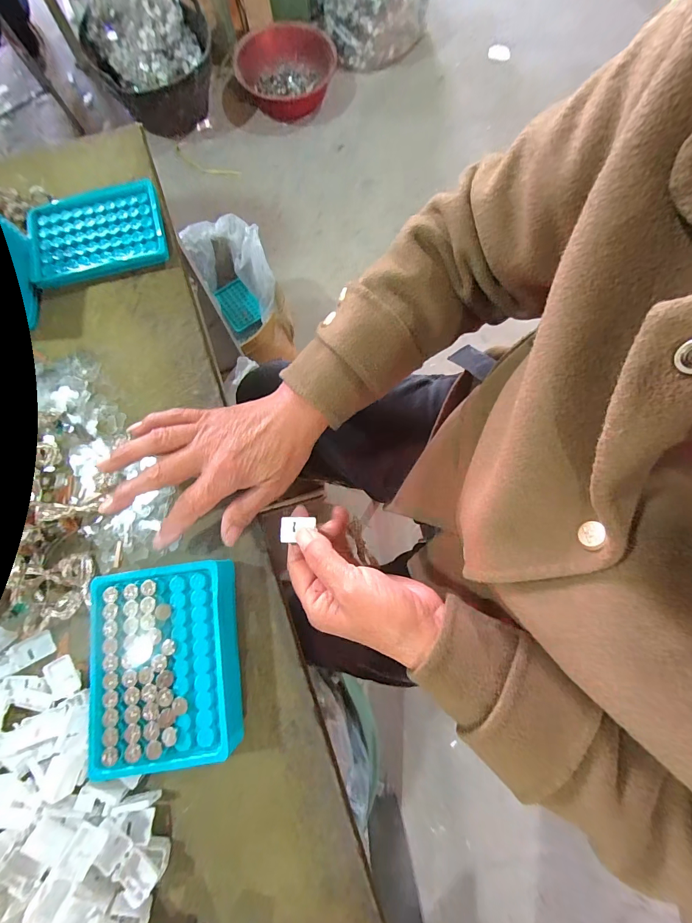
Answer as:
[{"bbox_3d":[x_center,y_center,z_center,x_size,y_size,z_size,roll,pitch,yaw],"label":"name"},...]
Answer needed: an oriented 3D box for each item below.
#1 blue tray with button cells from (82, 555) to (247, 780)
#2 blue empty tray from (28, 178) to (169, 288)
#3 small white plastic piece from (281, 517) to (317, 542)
[{"bbox_3d":[-0.131,0.145,0.270,0.100,0.033,0.129,-7,77,-3],"label":"blue tray with button cells"},{"bbox_3d":[-0.253,-0.234,0.370,0.131,0.016,0.098,-13,77,-5],"label":"blue empty tray"},{"bbox_3d":[-0.037,0.052,0.278,0.027,0.004,0.019,-1,76,-2],"label":"small white plastic piece"}]

